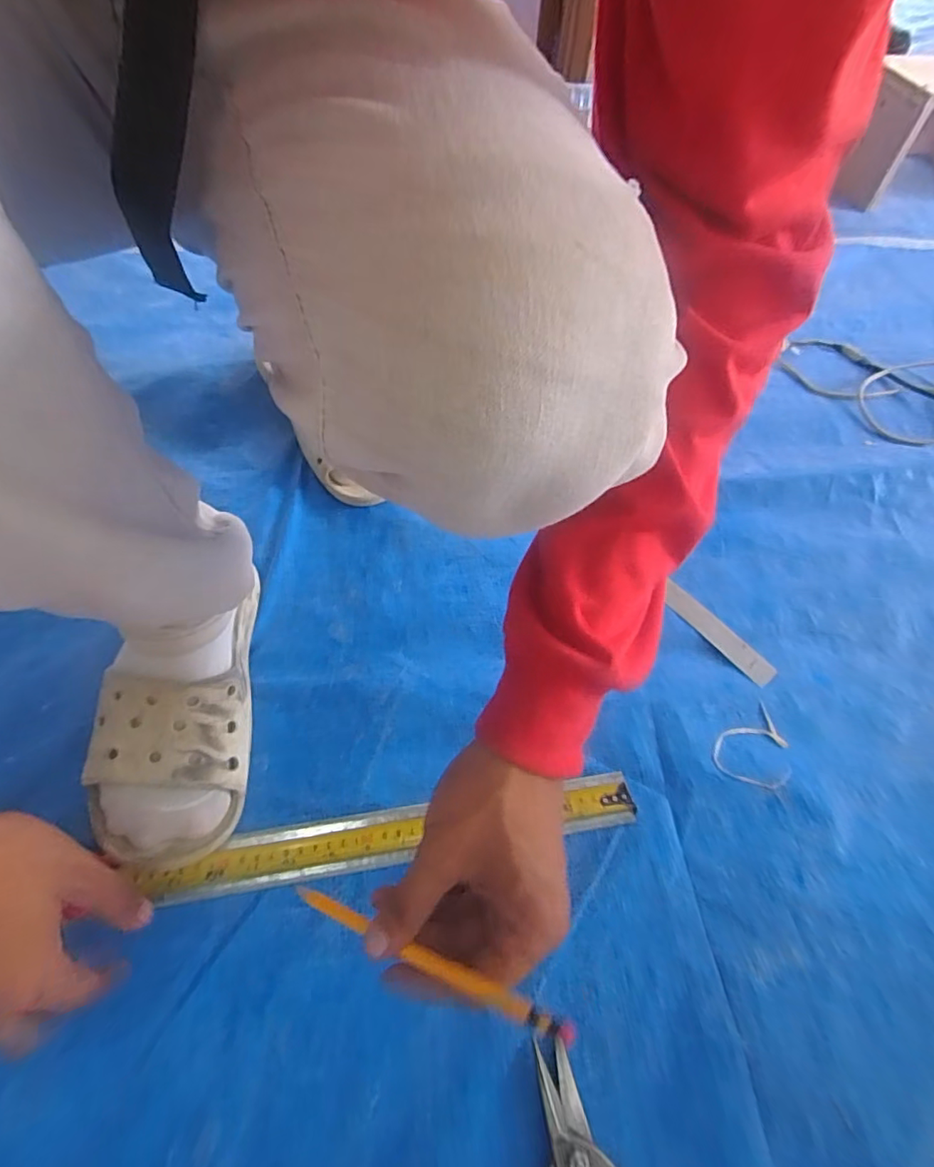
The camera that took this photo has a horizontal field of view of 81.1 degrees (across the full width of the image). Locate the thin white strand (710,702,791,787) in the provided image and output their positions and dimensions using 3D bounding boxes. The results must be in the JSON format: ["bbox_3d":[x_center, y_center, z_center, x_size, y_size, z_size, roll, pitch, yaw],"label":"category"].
[{"bbox_3d":[0.237,0.138,0.445,0.071,0.004,0.055,-23,60,-16],"label":"thin white strand"}]

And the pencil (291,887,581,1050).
[{"bbox_3d":[-0.027,0.175,0.260,0.174,0.015,0.008,-5,46,42],"label":"pencil"}]

